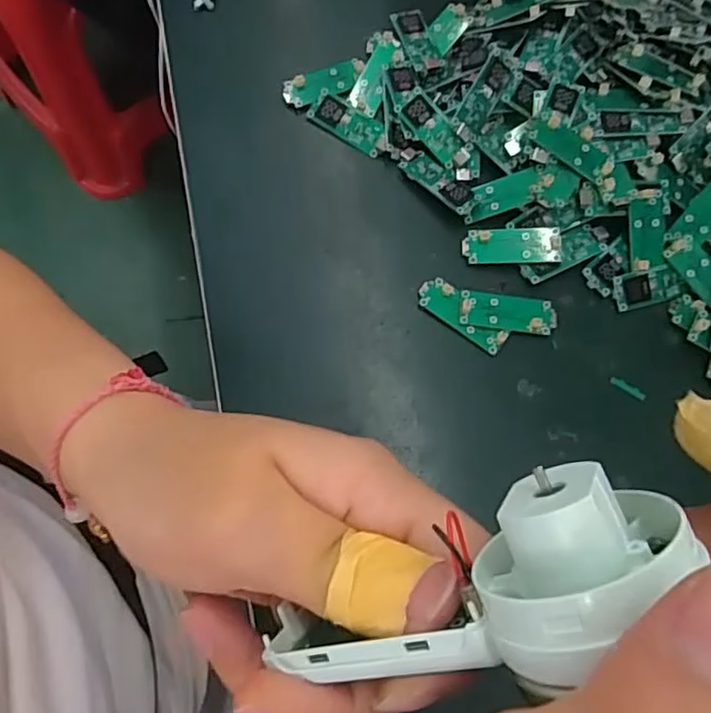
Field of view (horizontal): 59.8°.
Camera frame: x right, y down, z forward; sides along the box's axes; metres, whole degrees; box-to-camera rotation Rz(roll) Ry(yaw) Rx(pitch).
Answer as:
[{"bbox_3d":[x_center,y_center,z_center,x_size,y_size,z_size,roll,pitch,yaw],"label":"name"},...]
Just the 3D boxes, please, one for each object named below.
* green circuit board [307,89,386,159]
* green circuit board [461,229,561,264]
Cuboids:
[{"bbox_3d":[-0.004,-0.134,0.353,0.048,0.006,0.018,33,75,7],"label":"green circuit board"},{"bbox_3d":[0.084,-0.059,0.331,0.051,0.004,0.019,0,89,9],"label":"green circuit board"}]

